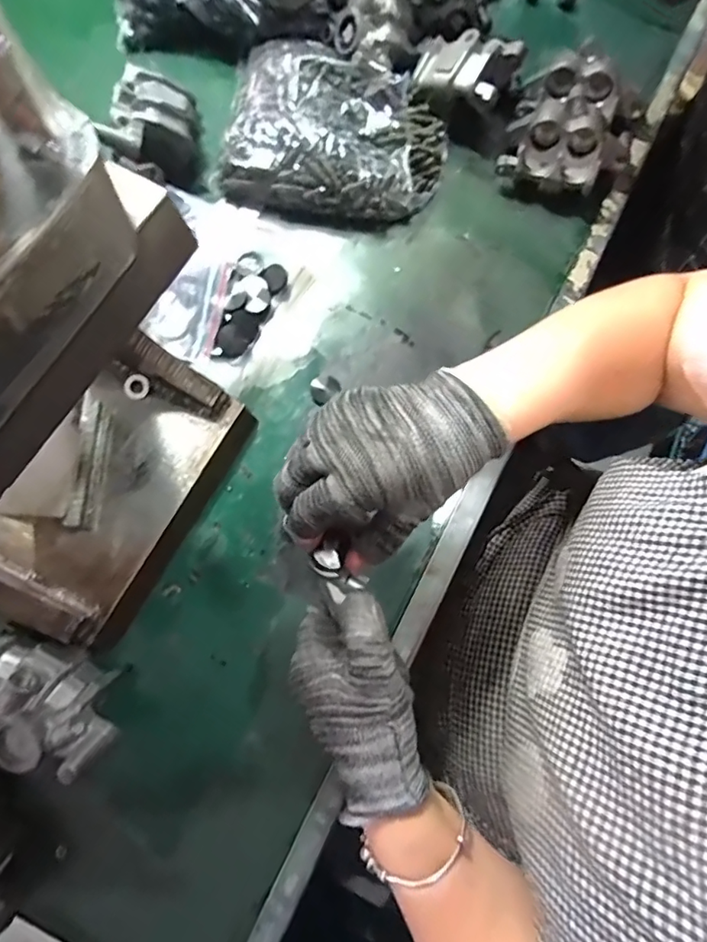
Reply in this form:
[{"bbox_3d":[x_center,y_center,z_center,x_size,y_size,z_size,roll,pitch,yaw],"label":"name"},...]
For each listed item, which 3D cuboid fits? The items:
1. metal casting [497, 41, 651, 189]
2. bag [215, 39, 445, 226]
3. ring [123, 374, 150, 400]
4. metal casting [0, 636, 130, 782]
[{"bbox_3d":[0.202,-0.310,0.475,0.111,0.049,0.131,27,75,3],"label":"metal casting"},{"bbox_3d":[-0.015,-0.300,0.461,0.186,0.053,0.151,13,74,-1],"label":"bag"},{"bbox_3d":[-0.159,-0.062,0.385,0.019,0.005,0.018,1,75,-4],"label":"ring"},{"bbox_3d":[-0.191,0.140,0.322,0.105,0.063,0.068,8,74,-2],"label":"metal casting"}]

